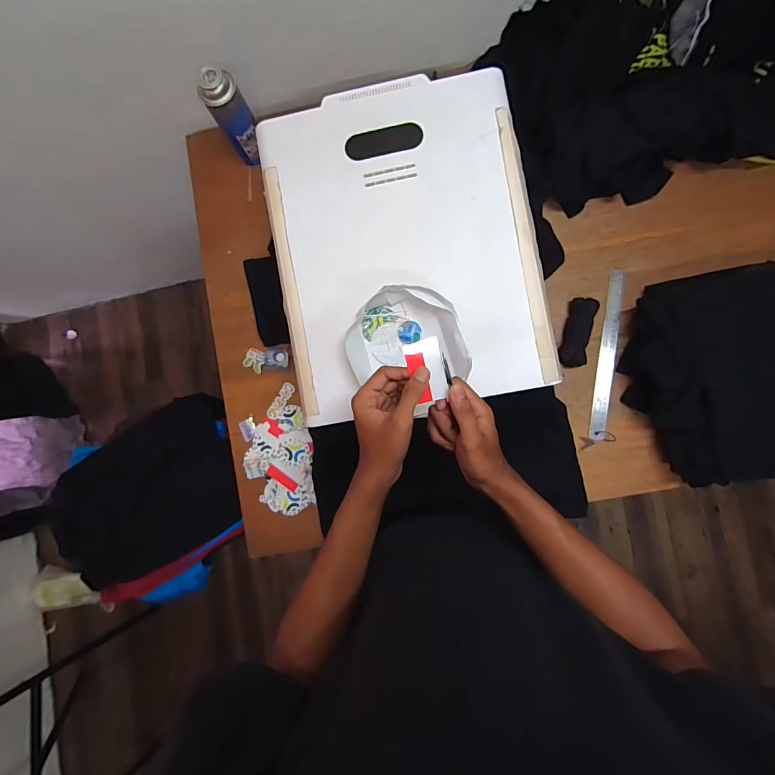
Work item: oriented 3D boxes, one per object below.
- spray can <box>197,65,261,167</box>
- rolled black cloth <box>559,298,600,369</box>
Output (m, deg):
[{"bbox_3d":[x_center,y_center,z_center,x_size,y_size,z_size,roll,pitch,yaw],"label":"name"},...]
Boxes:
[{"bbox_3d":[-0.274,-0.486,0.689,0.059,0.154,0.061,0,87,3],"label":"spray can"},{"bbox_3d":[0.359,-0.103,0.715,0.043,0.026,0.129,14,87,3],"label":"rolled black cloth"}]

